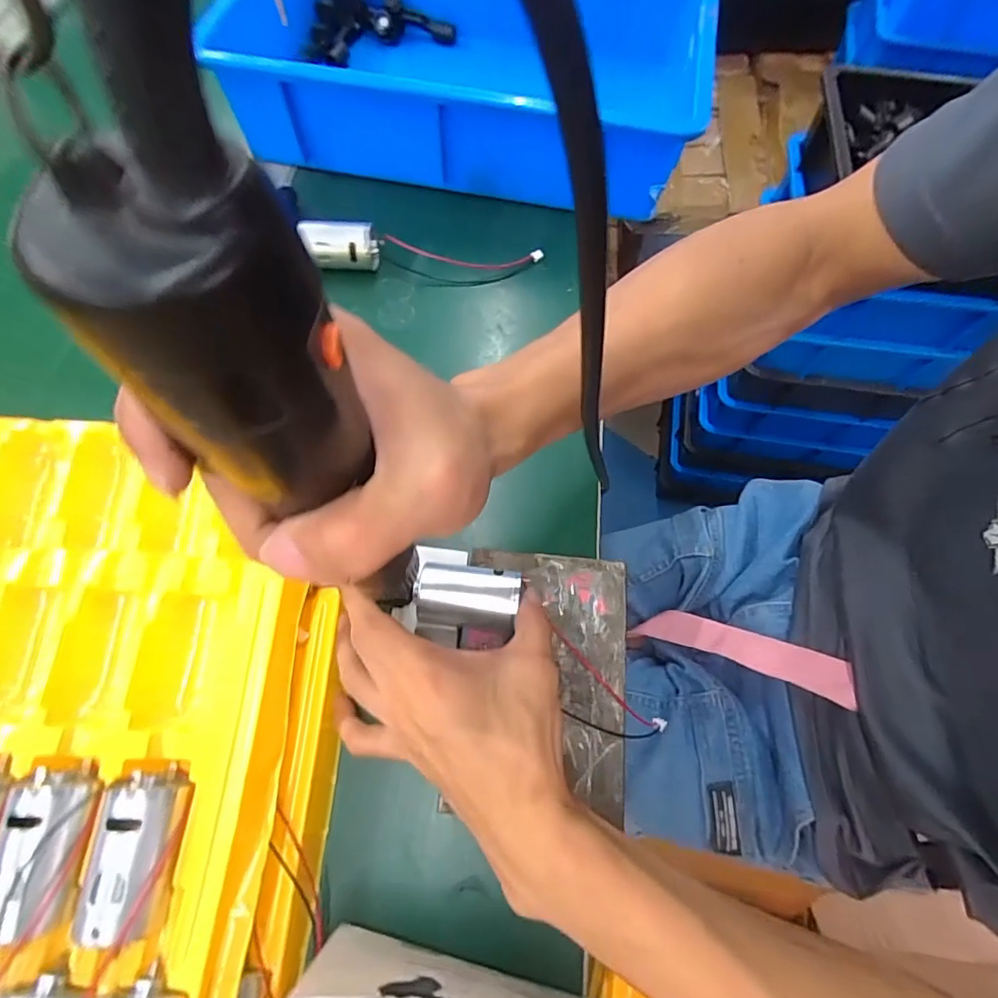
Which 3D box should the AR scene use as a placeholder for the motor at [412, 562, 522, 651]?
[{"bbox_3d":[-0.019,0.061,0.304,0.058,0.038,0.038,3,66,1],"label":"motor"}]

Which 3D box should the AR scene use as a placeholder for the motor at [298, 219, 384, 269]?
[{"bbox_3d":[-0.127,-0.206,0.422,0.060,0.026,0.031,-9,67,-5],"label":"motor"}]

